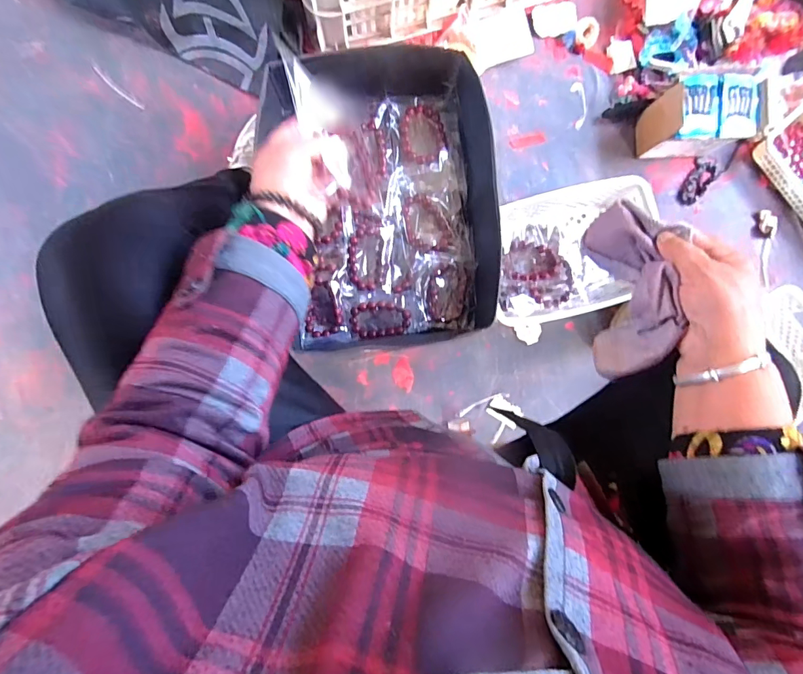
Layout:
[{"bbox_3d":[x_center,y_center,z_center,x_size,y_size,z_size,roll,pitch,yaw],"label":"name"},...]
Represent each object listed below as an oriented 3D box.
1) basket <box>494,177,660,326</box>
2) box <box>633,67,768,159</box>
[{"bbox_3d":[0.291,-0.146,0.747,0.258,0.088,0.216,-10,92,-3],"label":"basket"},{"bbox_3d":[0.508,-0.373,0.741,0.149,0.114,0.108,-7,92,-3],"label":"box"}]

